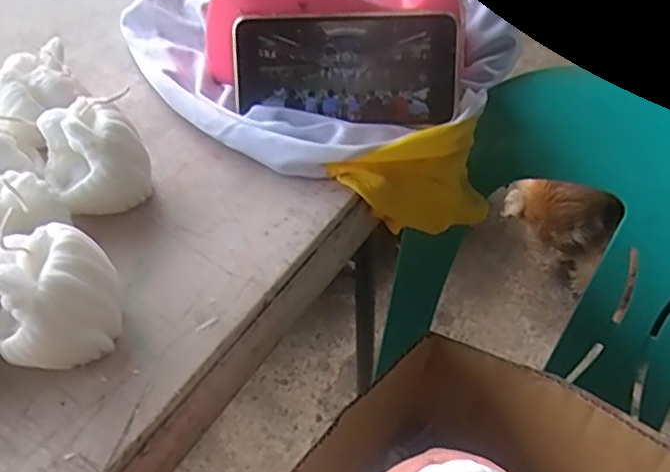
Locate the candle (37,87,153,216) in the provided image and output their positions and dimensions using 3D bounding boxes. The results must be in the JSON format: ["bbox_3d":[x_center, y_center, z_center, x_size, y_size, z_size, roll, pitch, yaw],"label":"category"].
[{"bbox_3d":[-0.149,-0.049,0.394,0.061,0.056,0.055,-19,49,-17],"label":"candle"}]

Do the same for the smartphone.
[{"bbox_3d":[0.006,-0.117,0.449,0.154,0.074,0.004,1,14,7],"label":"smartphone"}]

